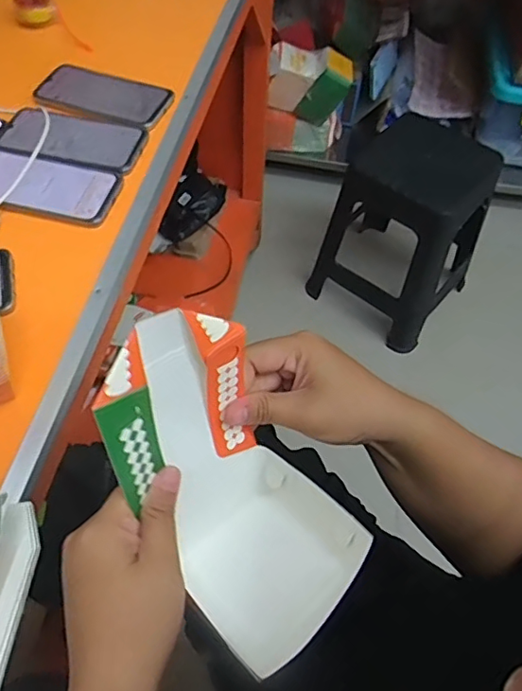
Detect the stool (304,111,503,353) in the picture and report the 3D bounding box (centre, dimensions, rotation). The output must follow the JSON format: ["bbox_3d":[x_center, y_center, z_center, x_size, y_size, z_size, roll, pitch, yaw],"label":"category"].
[{"bbox_3d":[0.384,-0.311,1.421,0.340,0.470,0.366,33,62,17],"label":"stool"}]

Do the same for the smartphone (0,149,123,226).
[{"bbox_3d":[-0.249,-0.183,0.617,0.166,0.008,0.078,11,58,5],"label":"smartphone"}]

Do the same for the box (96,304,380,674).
[{"bbox_3d":[-0.029,0.084,0.364,0.113,0.225,0.086,-37,23,-23],"label":"box"}]

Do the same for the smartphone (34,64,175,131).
[{"bbox_3d":[-0.204,-0.327,0.709,0.177,0.008,0.082,18,59,9],"label":"smartphone"}]

